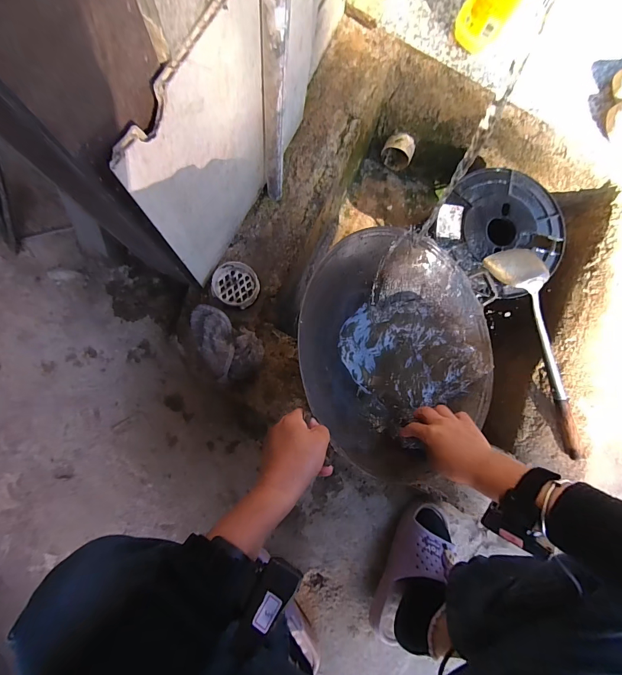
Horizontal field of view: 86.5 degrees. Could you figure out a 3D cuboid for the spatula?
[{"bbox_3d":[0.453,0.008,0.636,0.101,0.057,0.390,-19,89,-8],"label":"spatula"}]

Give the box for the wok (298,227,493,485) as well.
[{"bbox_3d":[0.131,0.023,0.536,0.368,0.130,0.368,-32,92,-25],"label":"wok"}]

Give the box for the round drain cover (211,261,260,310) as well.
[{"bbox_3d":[-0.124,-0.088,0.552,0.075,0.018,0.070,0,86,-7],"label":"round drain cover"}]

